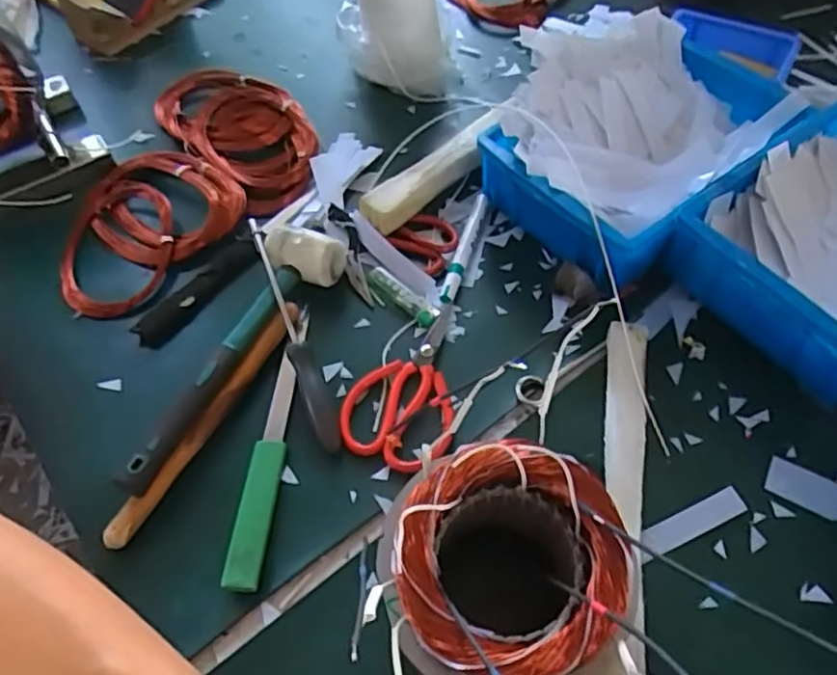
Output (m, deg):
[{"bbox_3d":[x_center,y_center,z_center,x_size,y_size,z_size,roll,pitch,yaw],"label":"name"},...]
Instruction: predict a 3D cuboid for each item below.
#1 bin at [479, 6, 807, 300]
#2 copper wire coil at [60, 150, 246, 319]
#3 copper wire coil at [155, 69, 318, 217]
[{"bbox_3d":[0.220,-0.204,0.673,0.305,0.103,0.217,-36,61,-20],"label":"bin"},{"bbox_3d":[-0.288,-0.119,0.684,0.158,0.026,0.208,31,62,22],"label":"copper wire coil"},{"bbox_3d":[-0.204,-0.244,0.762,0.131,0.033,0.247,-38,61,-21],"label":"copper wire coil"}]

